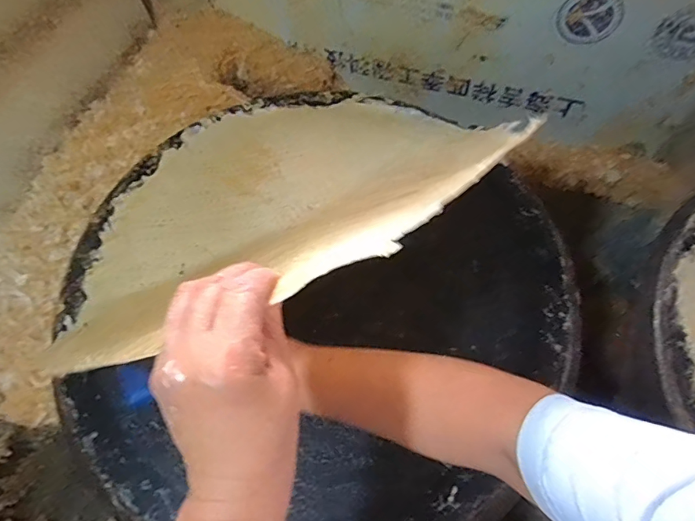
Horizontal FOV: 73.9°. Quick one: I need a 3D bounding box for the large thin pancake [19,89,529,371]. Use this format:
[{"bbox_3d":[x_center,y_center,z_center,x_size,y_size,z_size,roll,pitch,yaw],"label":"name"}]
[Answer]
[{"bbox_3d":[-0.105,-0.105,0.595,0.568,0.098,0.306,-22,65,-7],"label":"large thin pancake"}]

